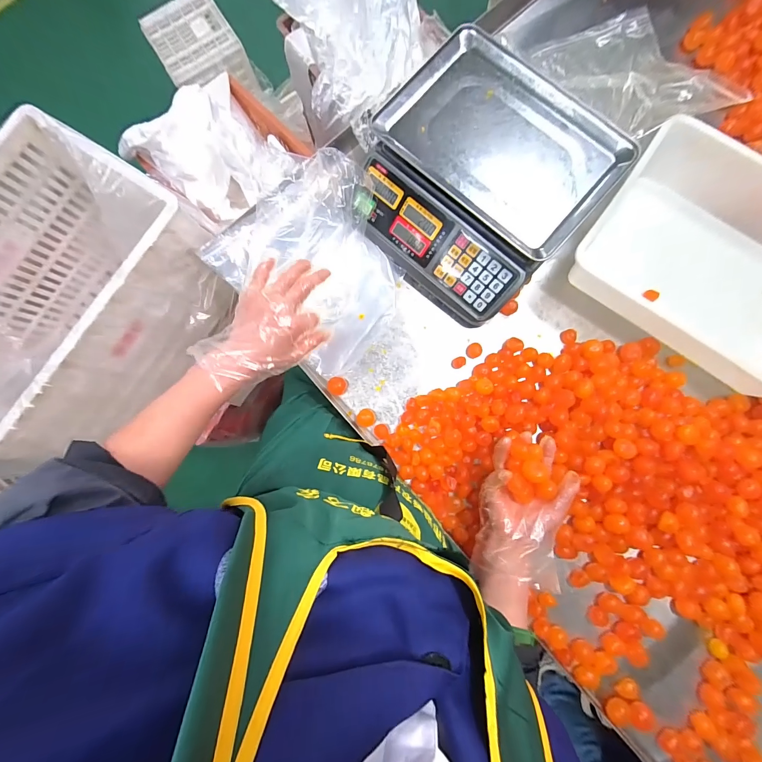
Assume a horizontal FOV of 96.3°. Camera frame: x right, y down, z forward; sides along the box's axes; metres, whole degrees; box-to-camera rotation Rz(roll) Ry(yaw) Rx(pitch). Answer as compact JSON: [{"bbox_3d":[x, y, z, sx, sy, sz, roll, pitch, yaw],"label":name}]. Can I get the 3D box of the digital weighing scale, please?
[{"bbox_3d":[0.151,-0.318,0.563,0.339,0.138,0.323,42,88,7],"label":"digital weighing scale"}]

